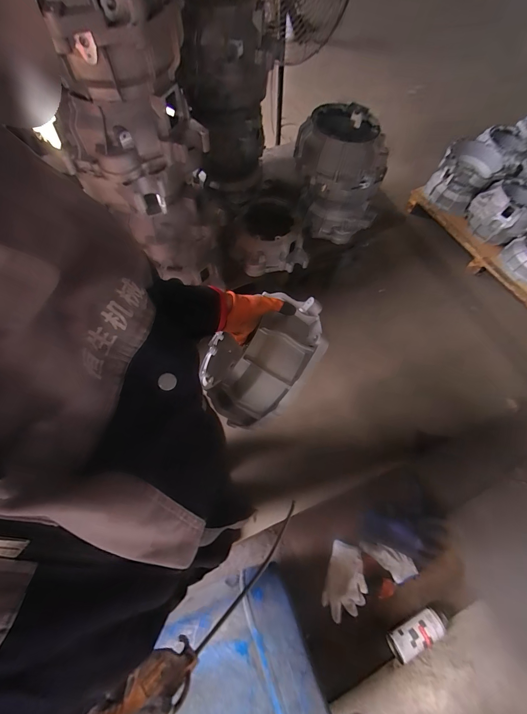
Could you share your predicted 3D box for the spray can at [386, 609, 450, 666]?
[{"bbox_3d":[0.375,0.672,0.731,0.159,0.065,0.065,-23,69,-12],"label":"spray can"}]

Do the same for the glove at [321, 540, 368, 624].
[{"bbox_3d":[0.210,0.581,0.768,0.096,0.078,0.165,15,66,4],"label":"glove"}]

